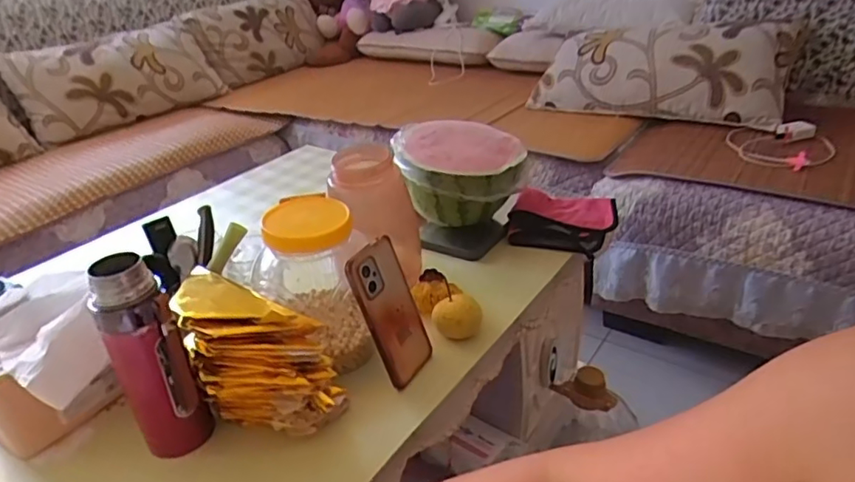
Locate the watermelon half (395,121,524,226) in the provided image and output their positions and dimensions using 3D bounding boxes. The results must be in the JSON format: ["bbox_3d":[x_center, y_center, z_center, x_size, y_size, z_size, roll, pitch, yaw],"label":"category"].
[{"bbox_3d":[0.053,-0.110,0.925,0.198,0.127,0.171,-6,29,-2],"label":"watermelon half"}]

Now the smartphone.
[{"bbox_3d":[-0.038,0.079,0.648,0.014,0.163,0.073,-6,24,40],"label":"smartphone"}]

